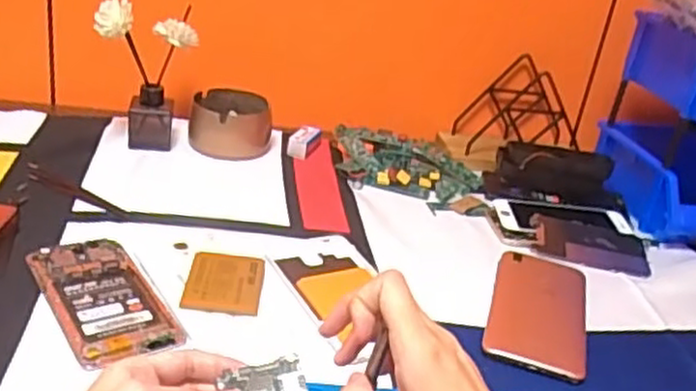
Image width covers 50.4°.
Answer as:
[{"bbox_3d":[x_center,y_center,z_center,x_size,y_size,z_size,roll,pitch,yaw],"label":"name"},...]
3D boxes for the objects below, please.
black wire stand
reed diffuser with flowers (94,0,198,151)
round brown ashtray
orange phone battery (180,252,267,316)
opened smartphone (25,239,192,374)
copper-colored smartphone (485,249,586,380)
[{"bbox_3d":[0.209,-0.103,0.864,0.154,0.092,0.080,1,28,-14],"label":"black wire stand"},{"bbox_3d":[-0.199,-0.117,0.737,0.090,0.150,0.058,2,27,-11],"label":"reed diffuser with flowers"},{"bbox_3d":[-0.126,-0.077,0.798,0.085,0.049,0.082,6,27,-3],"label":"round brown ashtray"},{"bbox_3d":[-0.092,0.065,0.556,0.055,0.007,0.068,6,27,-4],"label":"orange phone battery"},{"bbox_3d":[-0.175,0.070,0.526,0.068,0.005,0.143,-12,33,-34],"label":"opened smartphone"},{"bbox_3d":[0.152,0.089,0.591,0.076,0.008,0.155,13,27,11],"label":"copper-colored smartphone"}]

